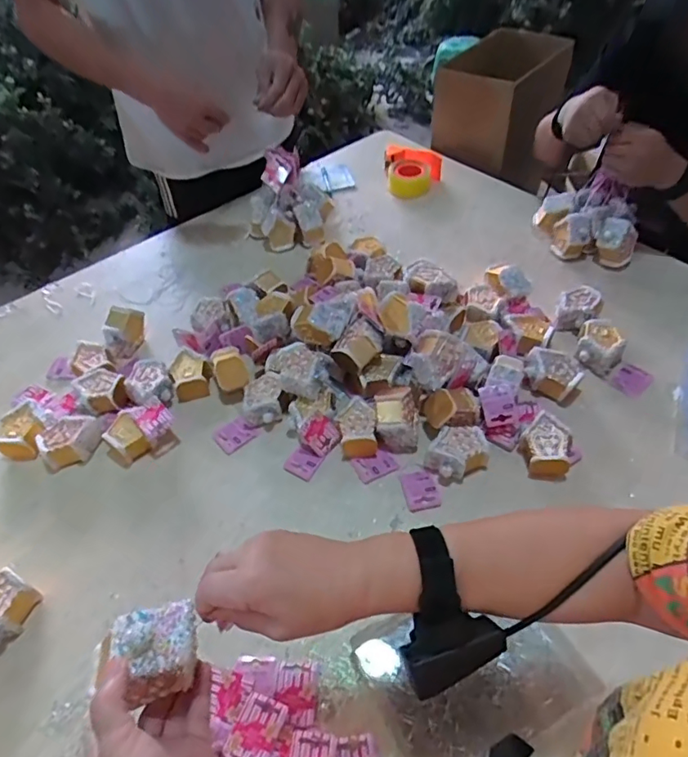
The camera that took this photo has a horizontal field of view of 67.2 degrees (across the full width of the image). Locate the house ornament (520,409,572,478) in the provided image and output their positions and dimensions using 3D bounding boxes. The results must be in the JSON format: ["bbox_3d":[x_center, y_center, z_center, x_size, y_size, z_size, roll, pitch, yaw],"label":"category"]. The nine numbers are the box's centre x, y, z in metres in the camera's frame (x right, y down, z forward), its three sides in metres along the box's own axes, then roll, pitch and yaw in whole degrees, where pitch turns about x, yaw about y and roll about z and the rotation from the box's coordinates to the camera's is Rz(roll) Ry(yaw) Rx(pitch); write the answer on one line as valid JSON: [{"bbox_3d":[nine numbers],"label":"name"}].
[{"bbox_3d":[0.285,0.100,0.726,0.069,0.060,0.074,-2,50,2],"label":"house ornament"}]

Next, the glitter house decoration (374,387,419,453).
[{"bbox_3d":[0.078,0.051,0.754,0.060,0.077,0.081,2,50,5],"label":"glitter house decoration"}]

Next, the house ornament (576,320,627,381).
[{"bbox_3d":[0.408,-0.051,0.837,0.061,0.044,0.085,-30,55,-20],"label":"house ornament"}]

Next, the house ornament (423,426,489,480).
[{"bbox_3d":[0.159,0.105,0.727,0.085,0.046,0.068,-24,53,-15],"label":"house ornament"}]

